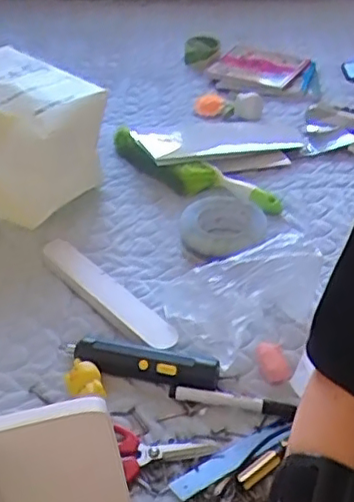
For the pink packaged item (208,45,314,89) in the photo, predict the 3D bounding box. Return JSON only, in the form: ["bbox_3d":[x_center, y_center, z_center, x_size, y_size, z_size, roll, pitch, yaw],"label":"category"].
[{"bbox_3d":[0.183,-0.404,1.358,0.180,0.029,0.152,18,41,23],"label":"pink packaged item"}]

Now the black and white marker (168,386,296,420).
[{"bbox_3d":[0.057,0.158,0.653,0.130,0.014,0.017,7,38,11],"label":"black and white marker"}]

